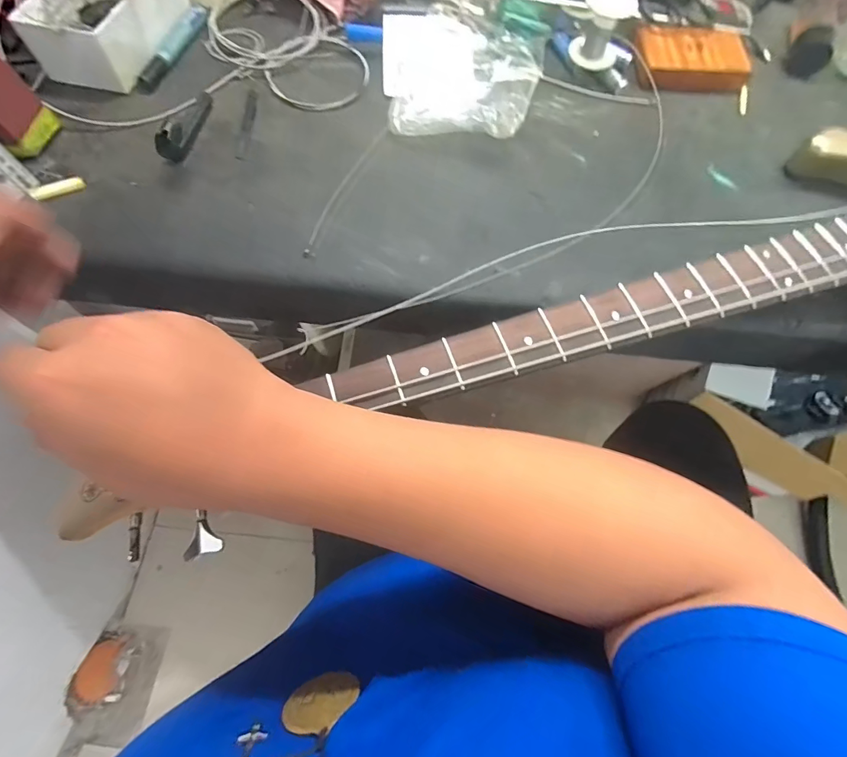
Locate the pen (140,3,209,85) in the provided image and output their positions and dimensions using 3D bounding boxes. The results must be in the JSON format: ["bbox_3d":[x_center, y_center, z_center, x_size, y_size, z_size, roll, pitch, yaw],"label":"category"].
[{"bbox_3d":[-0.275,-0.377,0.480,0.017,0.017,0.134,15,66,4],"label":"pen"}]

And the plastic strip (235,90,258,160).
[{"bbox_3d":[-0.183,-0.265,0.447,0.011,0.005,0.097,1,66,-2],"label":"plastic strip"}]

